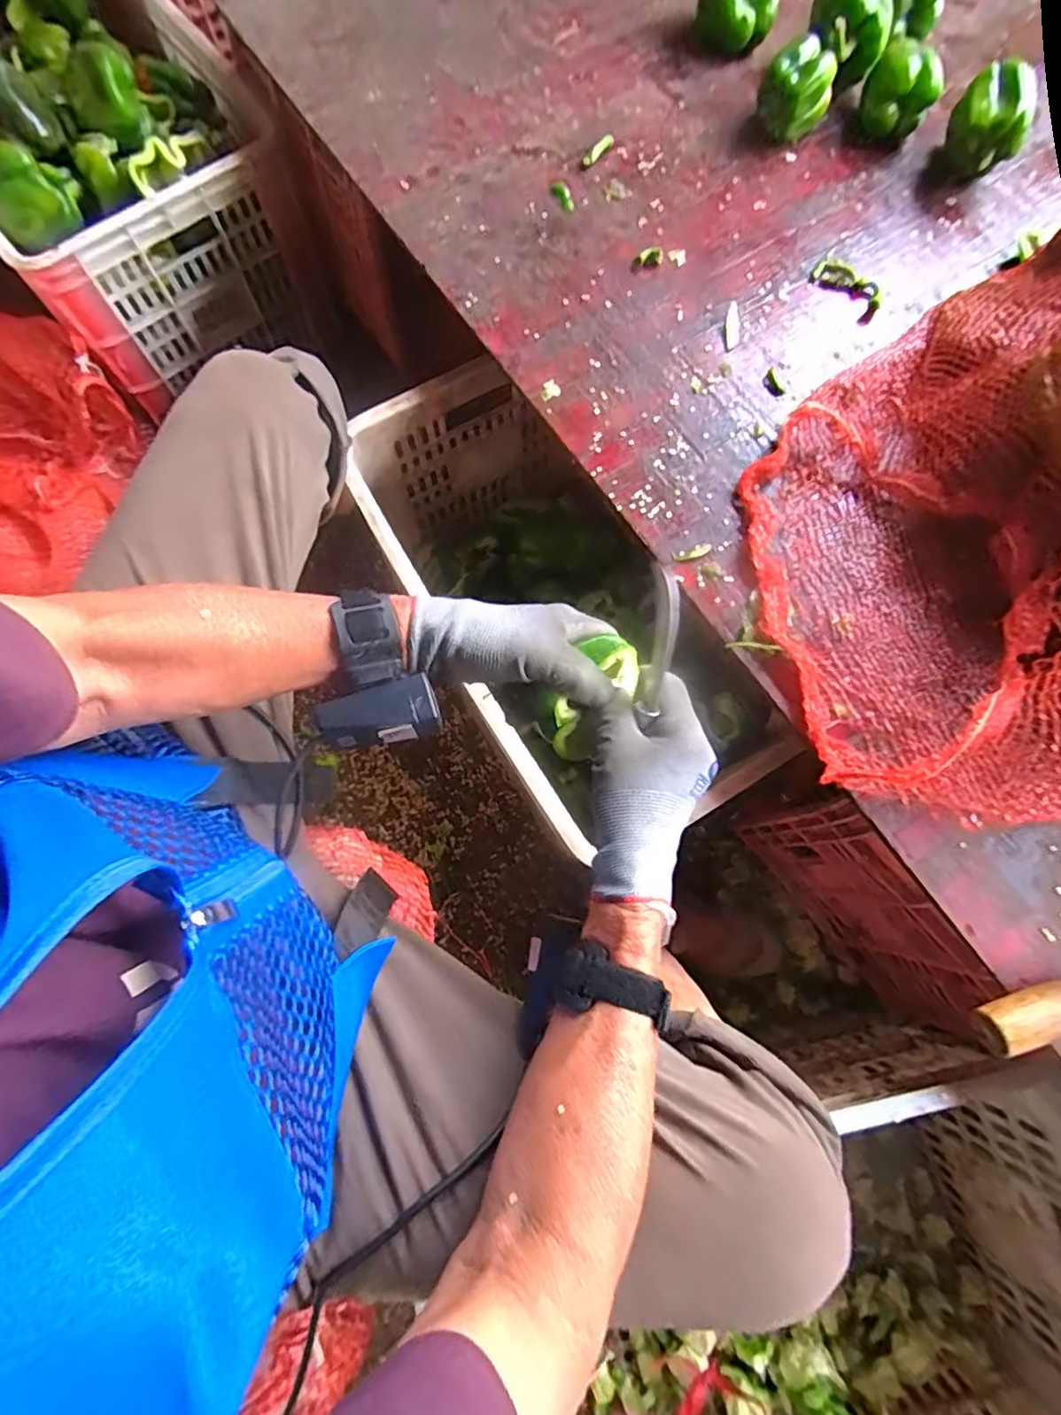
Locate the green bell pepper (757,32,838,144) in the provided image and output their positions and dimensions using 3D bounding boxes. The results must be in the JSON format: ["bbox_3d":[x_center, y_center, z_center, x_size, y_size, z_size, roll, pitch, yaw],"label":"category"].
[{"bbox_3d":[0.273,-0.627,0.631,0.056,0.064,0.057,0,75,-1],"label":"green bell pepper"}]

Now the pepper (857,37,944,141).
[{"bbox_3d":[0.379,-0.627,0.633,0.073,0.057,0.066,22,76,5],"label":"pepper"}]

